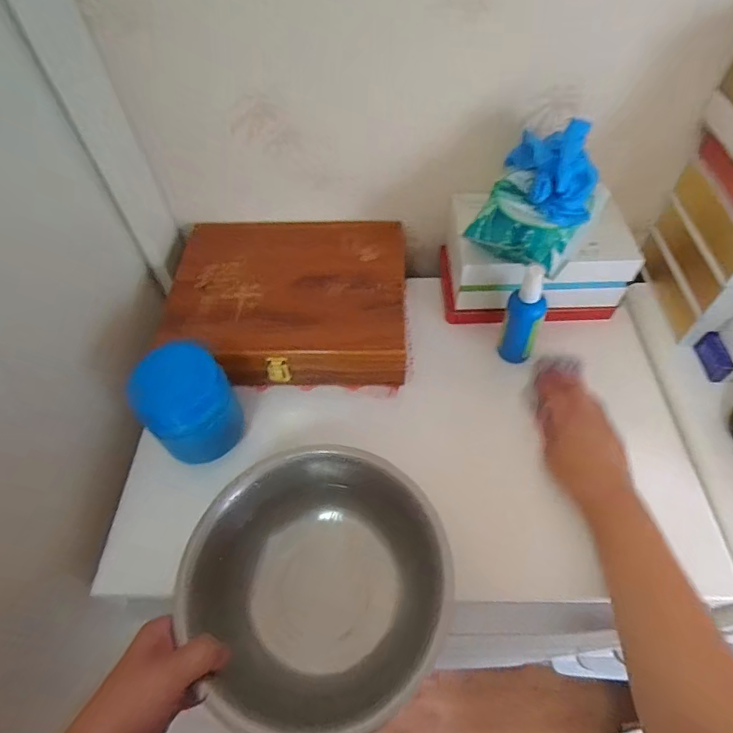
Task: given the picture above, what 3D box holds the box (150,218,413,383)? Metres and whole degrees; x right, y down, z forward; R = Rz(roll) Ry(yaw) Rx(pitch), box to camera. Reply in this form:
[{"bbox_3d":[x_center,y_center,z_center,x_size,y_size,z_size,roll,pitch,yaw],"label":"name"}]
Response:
[{"bbox_3d":[-0.089,-0.083,0.562,0.273,0.070,0.221,-3,55,1],"label":"box"}]

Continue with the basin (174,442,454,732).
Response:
[{"bbox_3d":[-0.037,0.173,0.377,0.195,0.064,0.202,-1,55,2],"label":"basin"}]

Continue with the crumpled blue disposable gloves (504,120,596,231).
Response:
[{"bbox_3d":[0.183,-0.194,0.456,0.089,0.060,0.084,14,57,12],"label":"crumpled blue disposable gloves"}]

